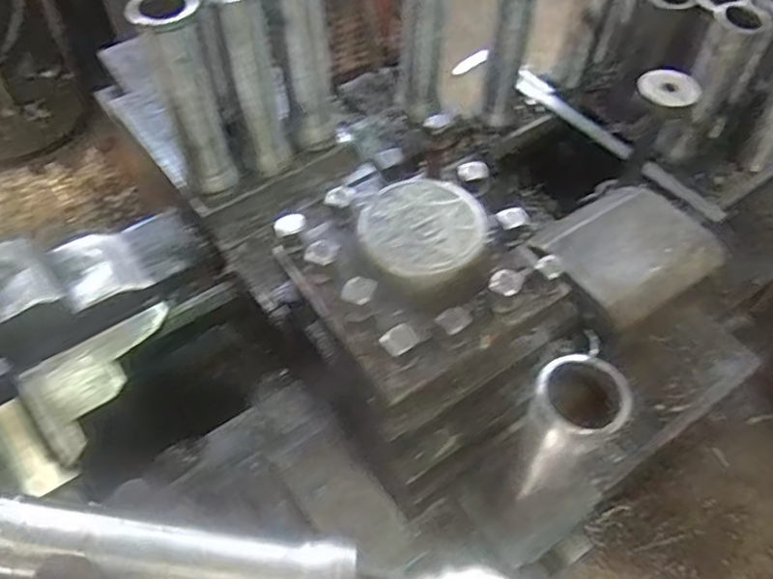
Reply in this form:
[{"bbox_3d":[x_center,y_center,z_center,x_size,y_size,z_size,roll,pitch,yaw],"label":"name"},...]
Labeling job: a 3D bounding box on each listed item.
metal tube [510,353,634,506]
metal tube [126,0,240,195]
[{"bbox_3d":[0.111,0.092,0.416,0.049,0.102,0.062,24,58,15],"label":"metal tube"},{"bbox_3d":[-0.183,-0.177,0.608,0.055,0.188,0.052,-22,58,-16],"label":"metal tube"}]

